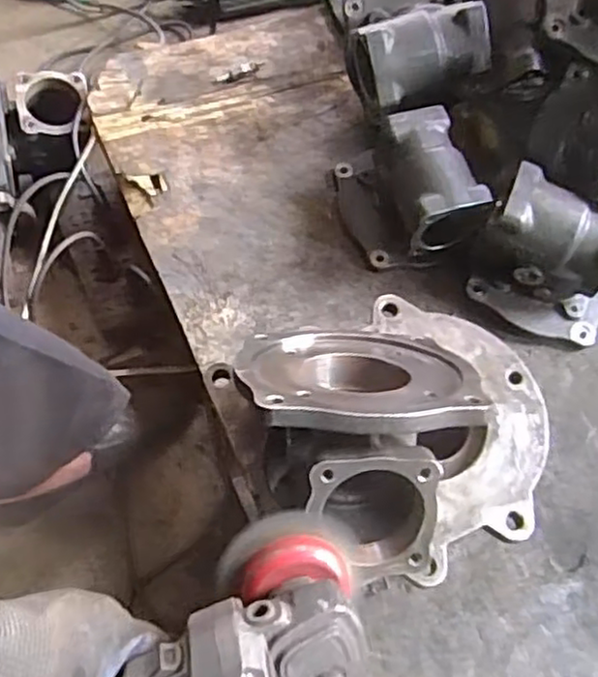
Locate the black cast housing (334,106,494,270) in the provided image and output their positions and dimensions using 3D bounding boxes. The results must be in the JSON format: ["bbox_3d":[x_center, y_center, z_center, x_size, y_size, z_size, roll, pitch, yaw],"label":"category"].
[{"bbox_3d":[0.106,-0.157,0.717,0.110,0.104,0.151,-15,68,-10],"label":"black cast housing"}]

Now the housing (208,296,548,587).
[{"bbox_3d":[0.075,0.044,0.457,0.213,0.130,0.192,-28,71,-15],"label":"housing"}]

